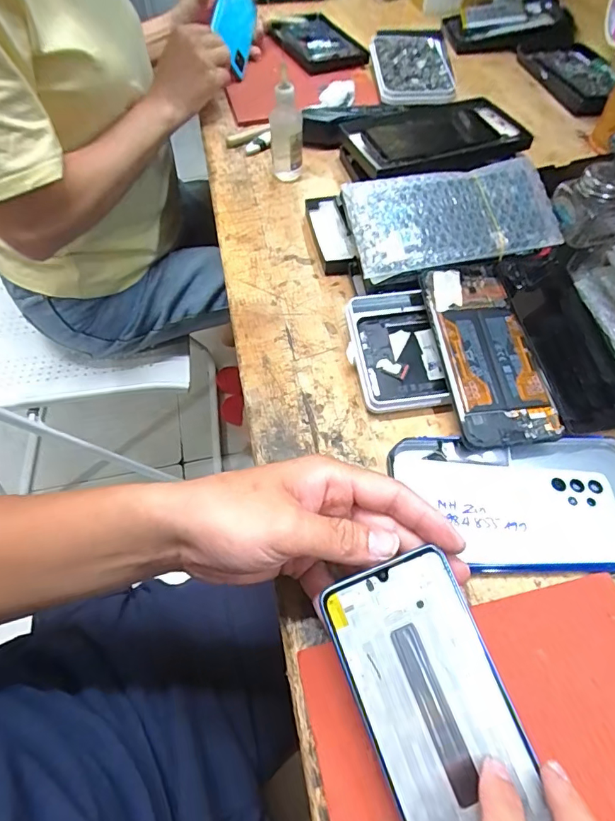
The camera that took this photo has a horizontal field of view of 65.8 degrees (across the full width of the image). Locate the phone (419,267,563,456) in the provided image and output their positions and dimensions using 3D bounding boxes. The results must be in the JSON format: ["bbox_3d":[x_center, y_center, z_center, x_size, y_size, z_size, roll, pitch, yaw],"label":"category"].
[{"bbox_3d":[0.135,-0.046,0.364,0.070,0.005,0.152,-9,68,-6],"label":"phone"}]

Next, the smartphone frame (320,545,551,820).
[{"bbox_3d":[0.067,0.153,0.237,0.071,0.004,0.152,-19,75,-10],"label":"smartphone frame"}]

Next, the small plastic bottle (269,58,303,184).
[{"bbox_3d":[-0.023,-0.303,0.515,0.035,0.107,0.043,-6,57,-3],"label":"small plastic bottle"}]

